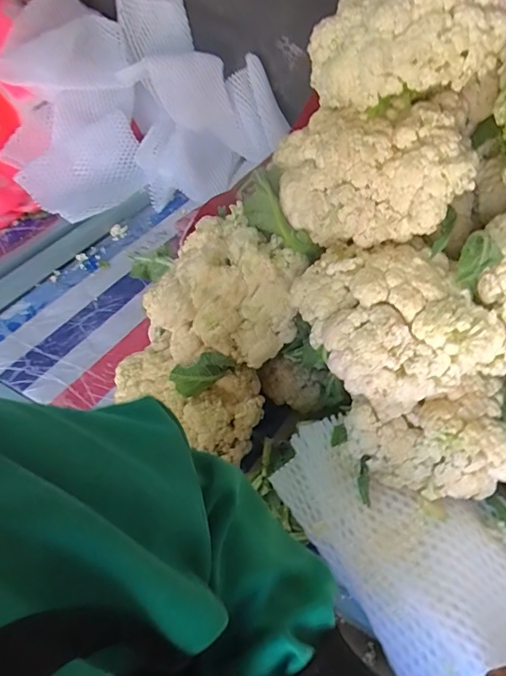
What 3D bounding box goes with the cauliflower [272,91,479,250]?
[{"bbox_3d":[0.124,-0.174,0.492,0.202,0.105,0.139,1,46,7],"label":"cauliflower"}]

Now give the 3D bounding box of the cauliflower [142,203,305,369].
[{"bbox_3d":[-0.035,-0.054,0.531,0.151,0.091,0.164,-3,46,3],"label":"cauliflower"}]

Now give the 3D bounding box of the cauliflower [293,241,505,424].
[{"bbox_3d":[0.141,-0.011,0.472,0.162,0.110,0.173,-21,48,-14],"label":"cauliflower"}]

